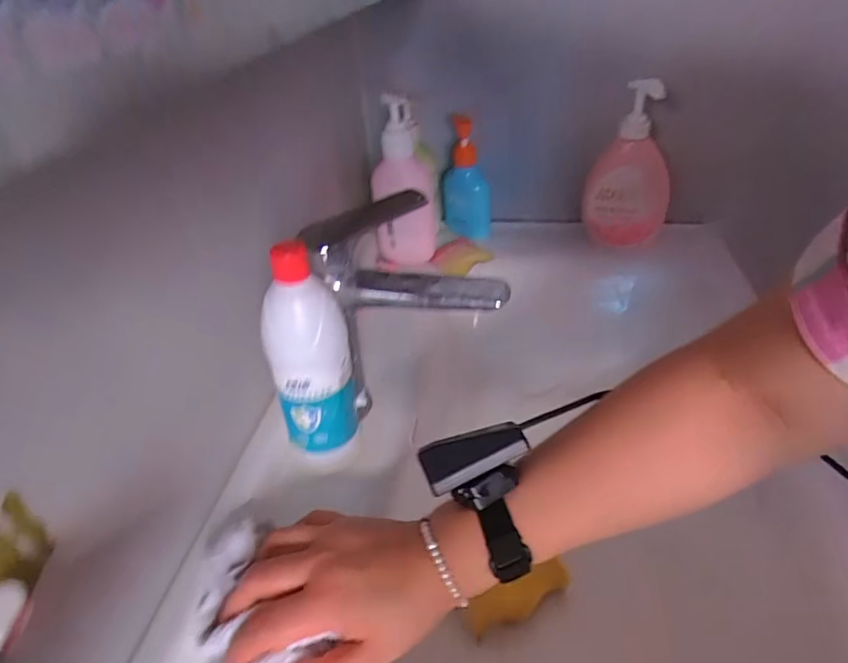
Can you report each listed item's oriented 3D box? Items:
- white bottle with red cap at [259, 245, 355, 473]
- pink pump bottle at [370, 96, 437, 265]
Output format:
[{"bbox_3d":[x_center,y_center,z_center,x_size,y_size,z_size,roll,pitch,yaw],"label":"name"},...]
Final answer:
[{"bbox_3d":[-0.086,0.031,0.401,0.053,0.198,0.047,0,39,6],"label":"white bottle with red cap"},{"bbox_3d":[-0.029,-0.211,0.701,0.085,0.215,0.094,-6,39,-1],"label":"pink pump bottle"}]

